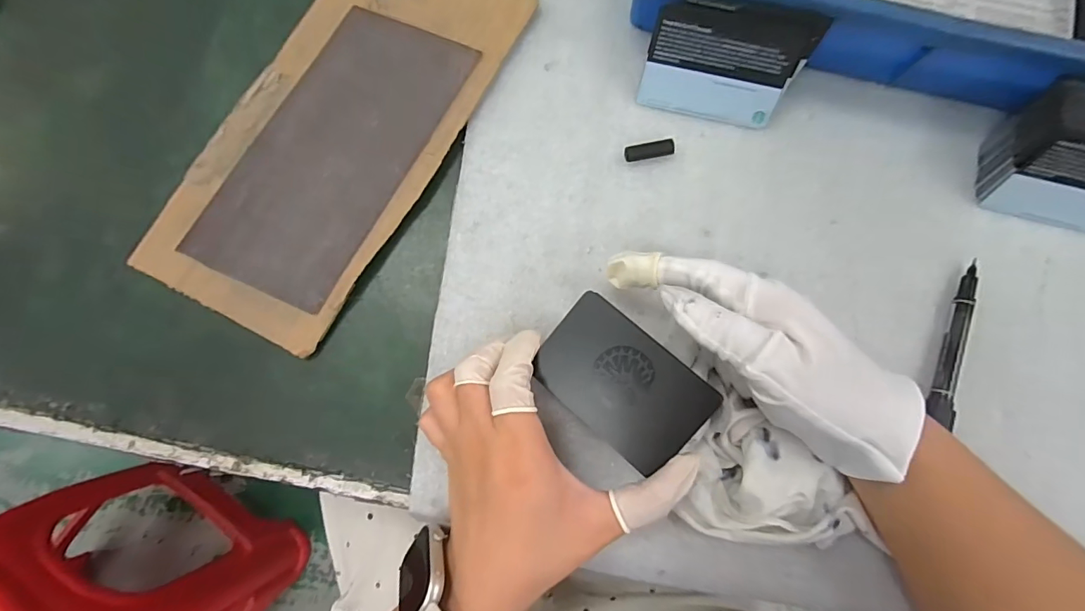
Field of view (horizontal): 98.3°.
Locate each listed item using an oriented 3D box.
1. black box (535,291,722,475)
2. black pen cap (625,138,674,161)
[{"bbox_3d":[0.040,0.039,0.239,0.086,0.017,0.053,41,81,7],"label":"black box"},{"bbox_3d":[0.068,-0.098,0.301,0.031,0.010,0.010,-12,80,-3],"label":"black pen cap"}]

